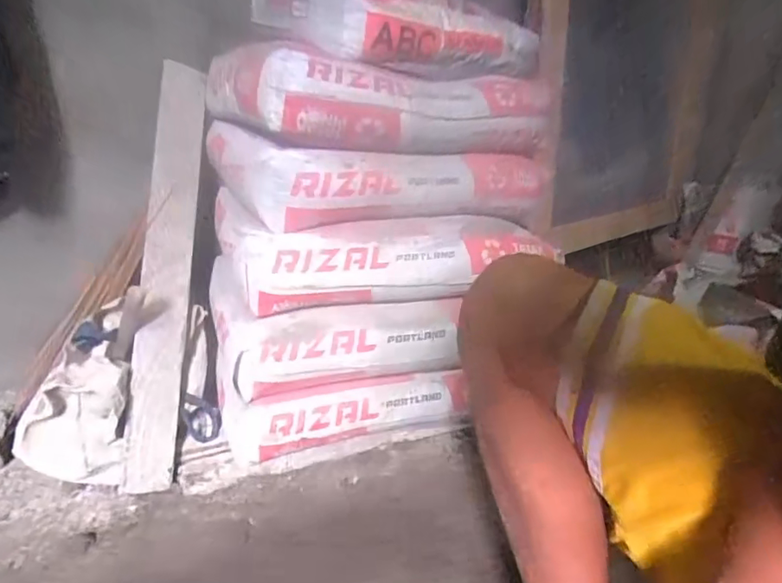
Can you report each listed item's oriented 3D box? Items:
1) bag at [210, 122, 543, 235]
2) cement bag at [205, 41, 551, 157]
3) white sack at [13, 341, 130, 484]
[{"bbox_3d":[-0.030,-0.222,1.011,0.530,0.121,0.393,-8,22,-33],"label":"bag"},{"bbox_3d":[-0.009,-0.336,0.966,0.549,0.129,0.351,-8,22,-33],"label":"cement bag"},{"bbox_3d":[-0.492,0.194,0.825,0.157,0.179,0.128,-11,24,-38],"label":"white sack"}]

